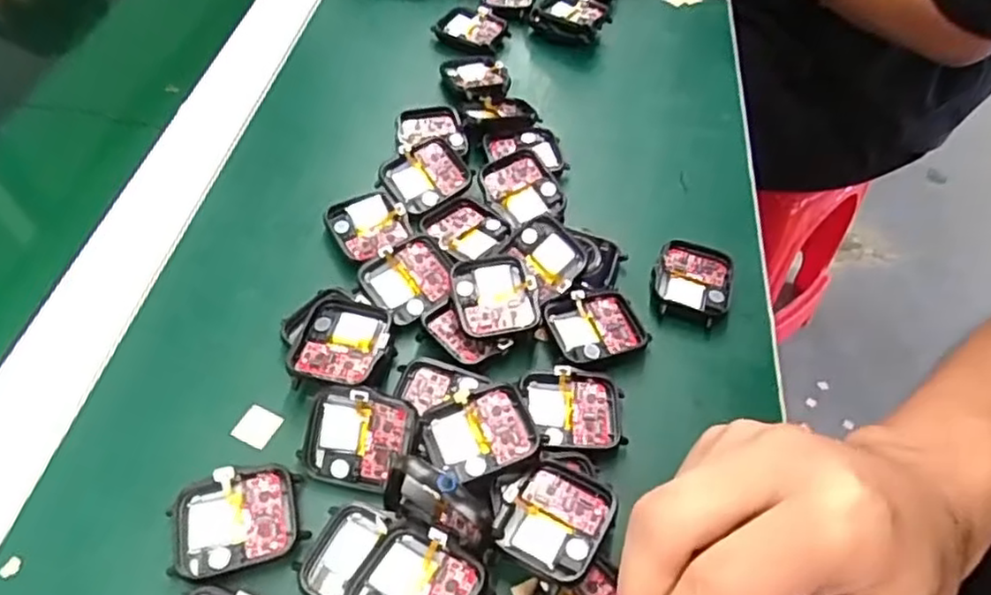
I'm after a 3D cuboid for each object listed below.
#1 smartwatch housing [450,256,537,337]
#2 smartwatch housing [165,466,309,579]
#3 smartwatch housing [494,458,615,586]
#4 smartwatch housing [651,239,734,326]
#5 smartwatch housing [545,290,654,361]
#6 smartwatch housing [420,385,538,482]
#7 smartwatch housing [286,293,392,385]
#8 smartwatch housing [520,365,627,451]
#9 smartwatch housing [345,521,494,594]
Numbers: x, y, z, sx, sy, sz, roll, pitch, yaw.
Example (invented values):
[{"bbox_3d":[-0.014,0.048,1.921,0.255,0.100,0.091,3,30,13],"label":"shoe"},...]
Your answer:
[{"bbox_3d":[-0.001,-0.001,0.309,0.036,0.010,0.039,-5,52,-9],"label":"smartwatch housing"},{"bbox_3d":[-0.096,0.081,0.250,0.045,0.006,0.036,-11,53,-13],"label":"smartwatch housing"},{"bbox_3d":[0.021,0.084,0.252,0.038,0.015,0.042,25,54,14],"label":"smartwatch housing"},{"bbox_3d":[0.097,-0.007,0.338,0.038,0.014,0.044,16,52,8],"label":"smartwatch housing"},{"bbox_3d":[0.046,0.015,0.316,0.040,0.013,0.037,-18,55,-18],"label":"smartwatch housing"},{"bbox_3d":[-0.005,0.054,0.267,0.042,0.006,0.033,-16,55,-17],"label":"smartwatch housing"},{"bbox_3d":[-0.066,0.020,0.293,0.038,0.014,0.043,11,52,4],"label":"smartwatch housing"},{"bbox_3d":[0.033,0.049,0.289,0.043,0.013,0.034,7,51,1],"label":"smartwatch housing"},{"bbox_3d":[-0.027,0.100,0.231,0.043,0.011,0.038,17,48,25],"label":"smartwatch housing"}]

